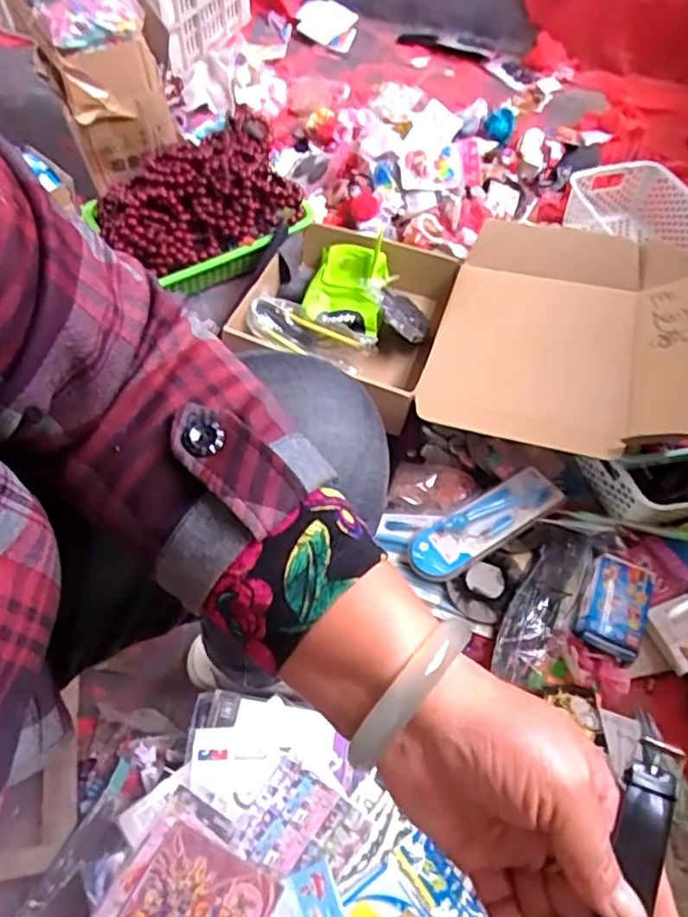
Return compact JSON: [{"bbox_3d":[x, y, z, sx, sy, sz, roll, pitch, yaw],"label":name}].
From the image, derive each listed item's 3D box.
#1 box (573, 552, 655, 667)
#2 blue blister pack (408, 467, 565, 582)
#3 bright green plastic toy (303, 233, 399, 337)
[{"bbox_3d":[0.307,0.166,0.739,0.071,0.025,0.106,23,60,13],"label":"box"},{"bbox_3d":[0.173,0.081,0.808,0.210,0.025,0.064,-29,63,-18],"label":"blue blister pack"},{"bbox_3d":[0.010,-0.269,1.002,0.119,0.054,0.218,11,58,6],"label":"bright green plastic toy"}]

